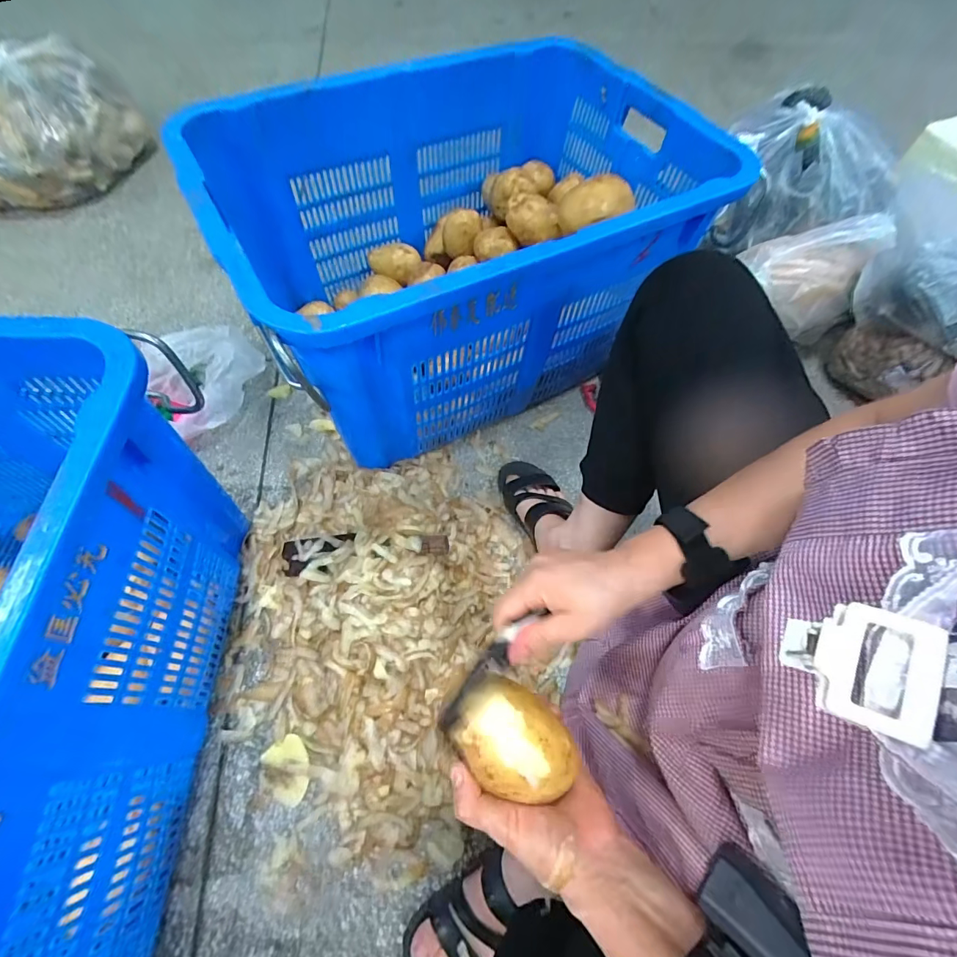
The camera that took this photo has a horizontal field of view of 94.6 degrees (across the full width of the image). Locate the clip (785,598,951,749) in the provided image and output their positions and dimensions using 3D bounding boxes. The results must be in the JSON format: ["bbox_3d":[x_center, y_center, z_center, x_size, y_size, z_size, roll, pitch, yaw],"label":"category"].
[{"bbox_3d":[0.167,0.081,0.195,0.053,0.012,0.049,11,79,41],"label":"clip"}]

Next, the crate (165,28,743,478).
[{"bbox_3d":[-0.028,-0.369,0.714,0.653,0.359,0.485,-26,67,-15],"label":"crate"}]

